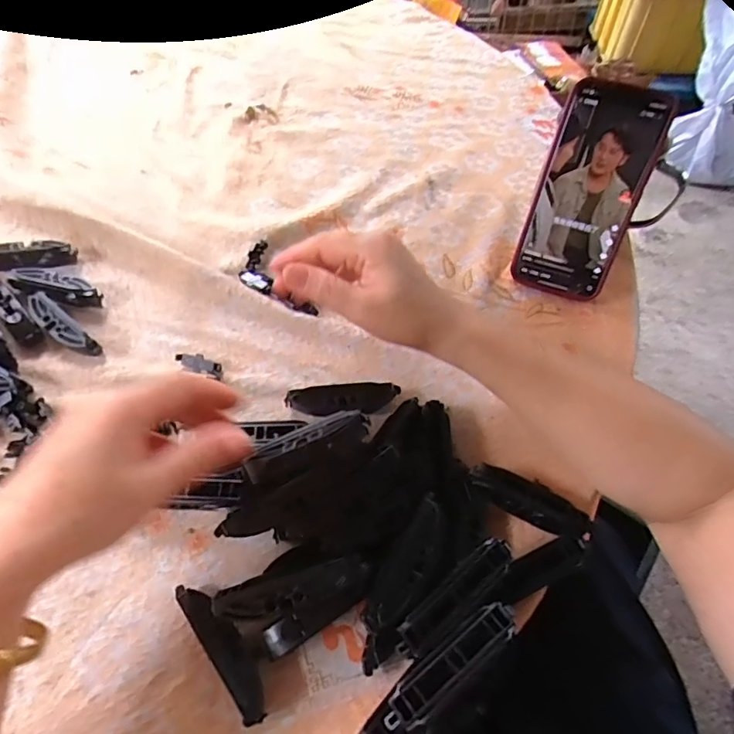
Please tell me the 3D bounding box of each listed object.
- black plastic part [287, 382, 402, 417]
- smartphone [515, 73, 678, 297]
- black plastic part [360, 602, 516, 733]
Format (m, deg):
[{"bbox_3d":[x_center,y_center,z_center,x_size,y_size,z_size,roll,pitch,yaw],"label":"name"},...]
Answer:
[{"bbox_3d":[-0.016,0.024,0.355,0.079,0.016,0.019,-7,58,-6],"label":"black plastic part"},{"bbox_3d":[0.169,-0.131,0.384,0.071,0.153,0.007,22,29,17],"label":"smartphone"},{"bbox_3d":[0.035,0.158,0.254,0.099,0.020,0.020,-33,64,-20],"label":"black plastic part"}]

